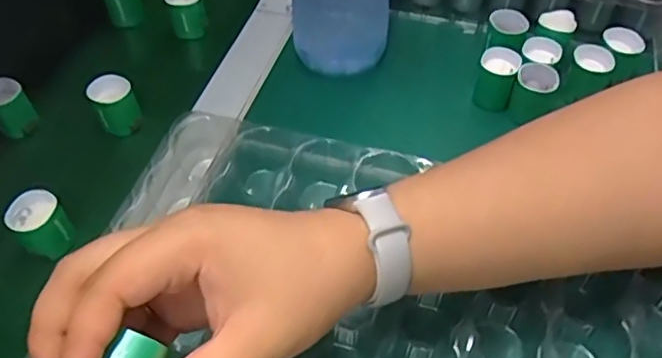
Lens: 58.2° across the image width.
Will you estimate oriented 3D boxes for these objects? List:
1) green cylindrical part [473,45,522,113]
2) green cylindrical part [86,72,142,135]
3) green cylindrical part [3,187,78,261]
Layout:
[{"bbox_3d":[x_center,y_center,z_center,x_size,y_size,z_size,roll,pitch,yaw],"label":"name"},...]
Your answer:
[{"bbox_3d":[0.124,-0.074,0.445,0.027,0.038,0.029,0,50,0],"label":"green cylindrical part"},{"bbox_3d":[-0.158,-0.055,0.439,0.029,0.037,0.026,-24,55,-19],"label":"green cylindrical part"},{"bbox_3d":[-0.182,0.029,0.374,0.033,0.031,0.030,0,50,0],"label":"green cylindrical part"}]

